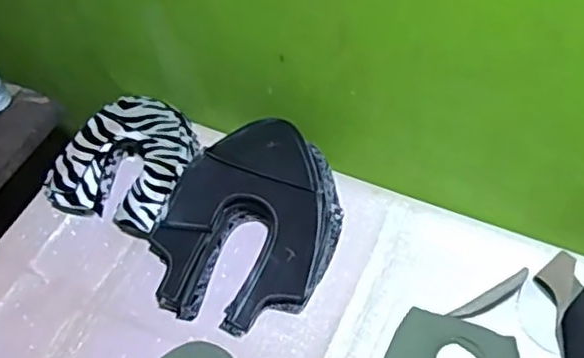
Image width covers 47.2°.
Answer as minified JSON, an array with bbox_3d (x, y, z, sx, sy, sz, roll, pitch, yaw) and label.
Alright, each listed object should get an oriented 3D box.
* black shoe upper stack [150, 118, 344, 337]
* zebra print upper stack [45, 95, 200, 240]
[{"bbox_3d":[-0.050,0.043,0.770,0.195,0.099,0.244,20,57,17],"label":"black shoe upper stack"},{"bbox_3d":[-0.207,-0.024,0.842,0.164,0.070,0.169,15,56,14],"label":"zebra print upper stack"}]

